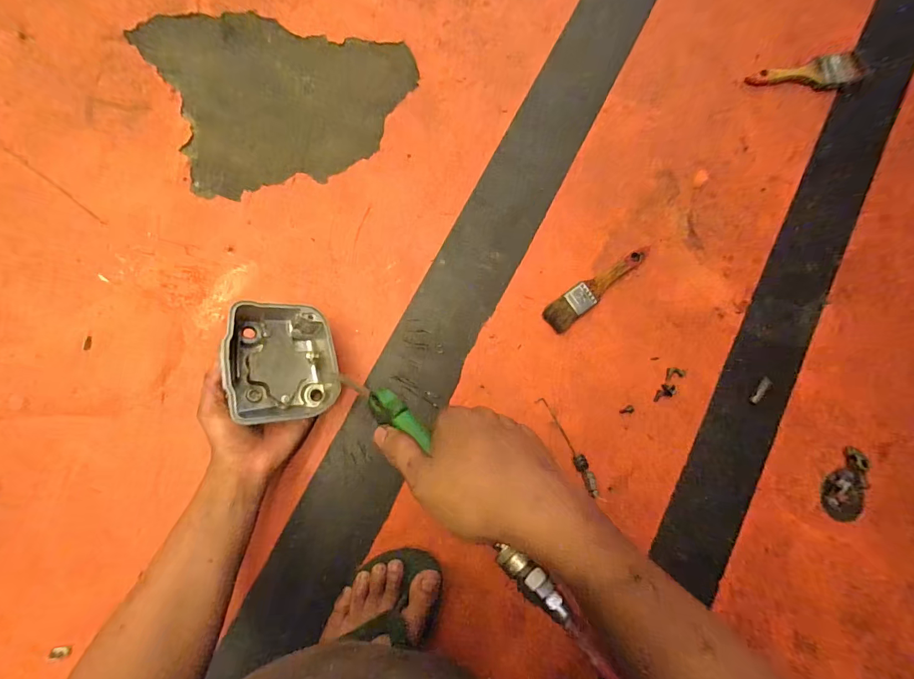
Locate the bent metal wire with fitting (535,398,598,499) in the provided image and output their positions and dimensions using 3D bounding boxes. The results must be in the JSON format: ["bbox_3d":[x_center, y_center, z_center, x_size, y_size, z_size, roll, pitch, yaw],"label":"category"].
[{"bbox_3d":[0.138,0.129,0.490,0.017,0.009,0.133,-29,85,-8],"label":"bent metal wire with fitting"}]

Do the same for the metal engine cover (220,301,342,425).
[{"bbox_3d":[-0.185,0.021,0.431,0.114,0.052,0.125,-5,75,-35],"label":"metal engine cover"}]

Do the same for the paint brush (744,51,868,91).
[{"bbox_3d":[0.538,-0.397,0.607,0.202,0.012,0.049,-15,83,-7],"label":"paint brush"}]

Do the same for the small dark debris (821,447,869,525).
[{"bbox_3d":[0.495,0.186,0.508,0.043,0.019,0.087,33,80,1],"label":"small dark debris"}]

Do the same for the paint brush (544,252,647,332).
[{"bbox_3d":[0.184,-0.071,0.527,0.167,0.017,0.036,-38,86,-9],"label":"paint brush"}]

